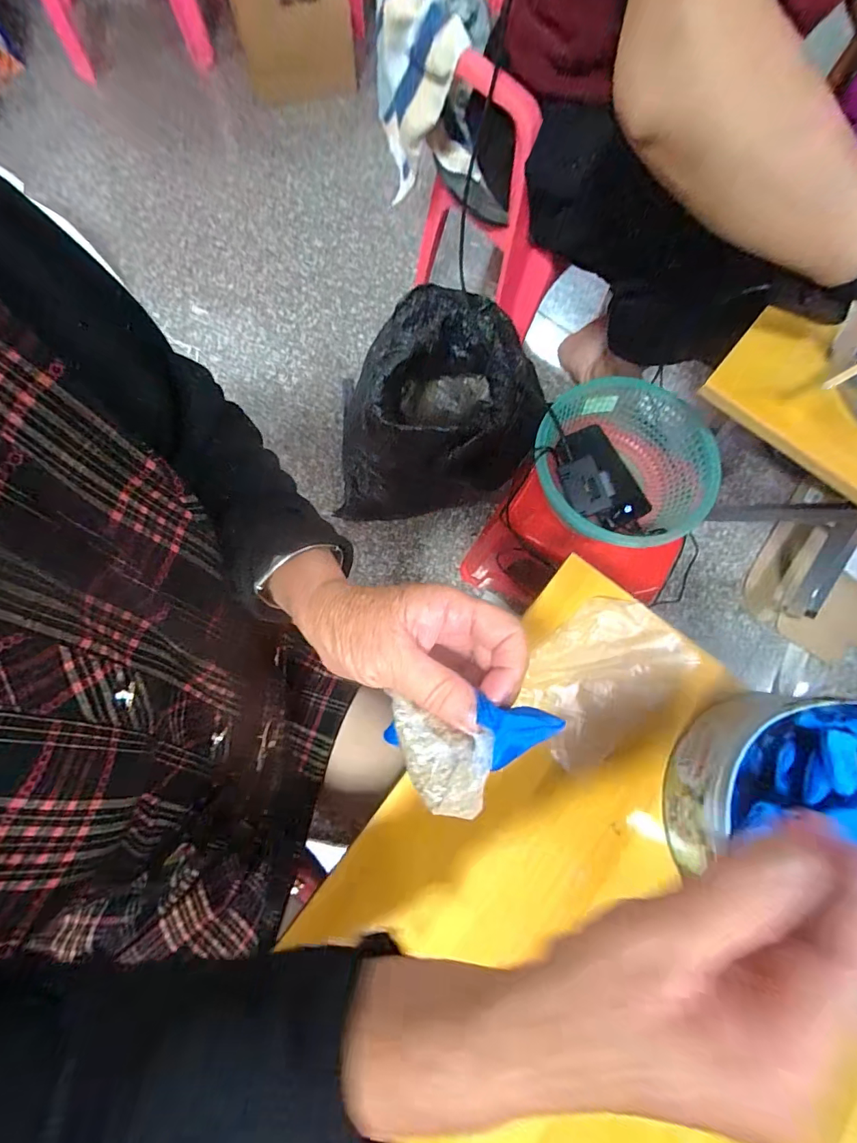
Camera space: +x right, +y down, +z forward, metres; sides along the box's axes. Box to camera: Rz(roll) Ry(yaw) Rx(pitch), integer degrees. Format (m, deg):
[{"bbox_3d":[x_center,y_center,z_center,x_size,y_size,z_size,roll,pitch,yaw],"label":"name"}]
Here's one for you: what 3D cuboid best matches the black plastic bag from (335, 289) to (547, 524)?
[{"bbox_3d":[0.008,-0.296,0.833,0.330,0.295,0.308,-9,75,-4],"label":"black plastic bag"}]

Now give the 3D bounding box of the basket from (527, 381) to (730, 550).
[{"bbox_3d":[0.260,-0.140,0.618,0.227,0.104,0.232,1,75,-2],"label":"basket"}]

